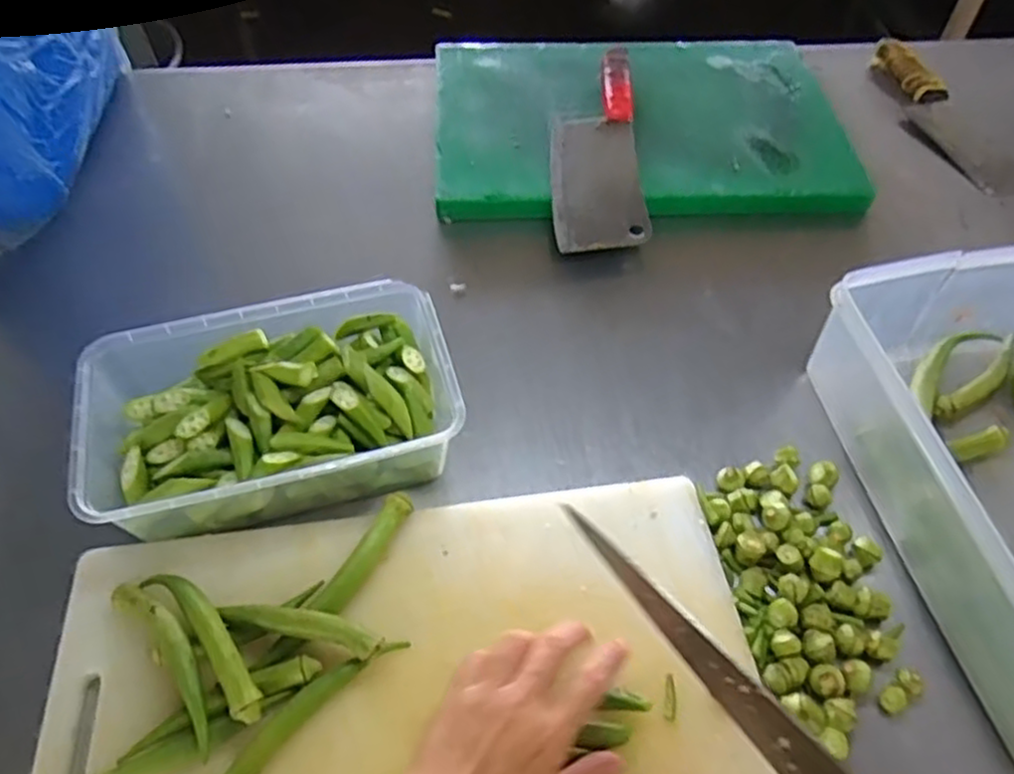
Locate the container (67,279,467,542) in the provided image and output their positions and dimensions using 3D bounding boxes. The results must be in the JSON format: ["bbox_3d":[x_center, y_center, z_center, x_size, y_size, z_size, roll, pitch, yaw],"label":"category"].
[{"bbox_3d":[-0.166,0.016,0.536,0.252,0.065,0.161,-13,54,-10],"label":"container"}]

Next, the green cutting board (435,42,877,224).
[{"bbox_3d":[0.145,-0.293,0.817,0.444,0.039,0.321,-1,51,-5],"label":"green cutting board"}]

